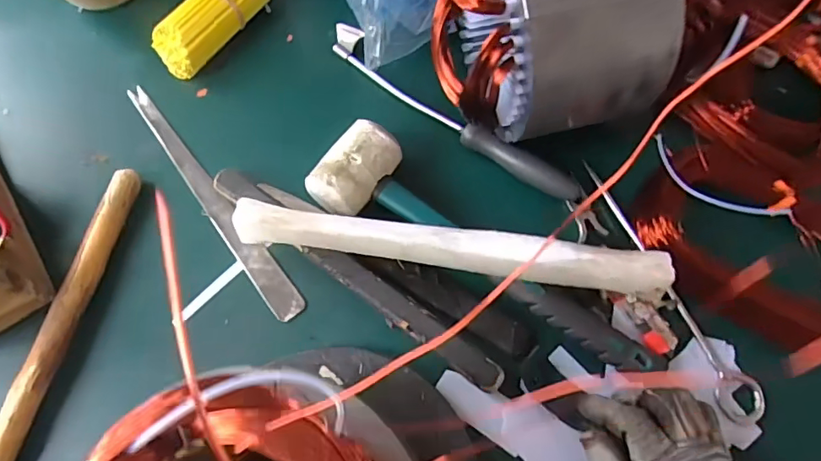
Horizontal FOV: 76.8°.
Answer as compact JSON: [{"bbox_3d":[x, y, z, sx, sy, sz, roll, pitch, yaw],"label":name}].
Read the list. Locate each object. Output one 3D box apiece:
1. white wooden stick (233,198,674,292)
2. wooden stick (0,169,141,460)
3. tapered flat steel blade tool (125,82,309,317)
[{"bbox_3d":[0.022,0.009,0.354,0.294,0.025,0.027,9,70,4],"label":"white wooden stick"},{"bbox_3d":[-0.253,0.068,0.376,0.021,0.021,0.246,11,70,5],"label":"wooden stick"},{"bbox_3d":[-0.165,-0.030,0.427,0.024,0.006,0.254,-36,73,-12],"label":"tapered flat steel blade tool"}]

